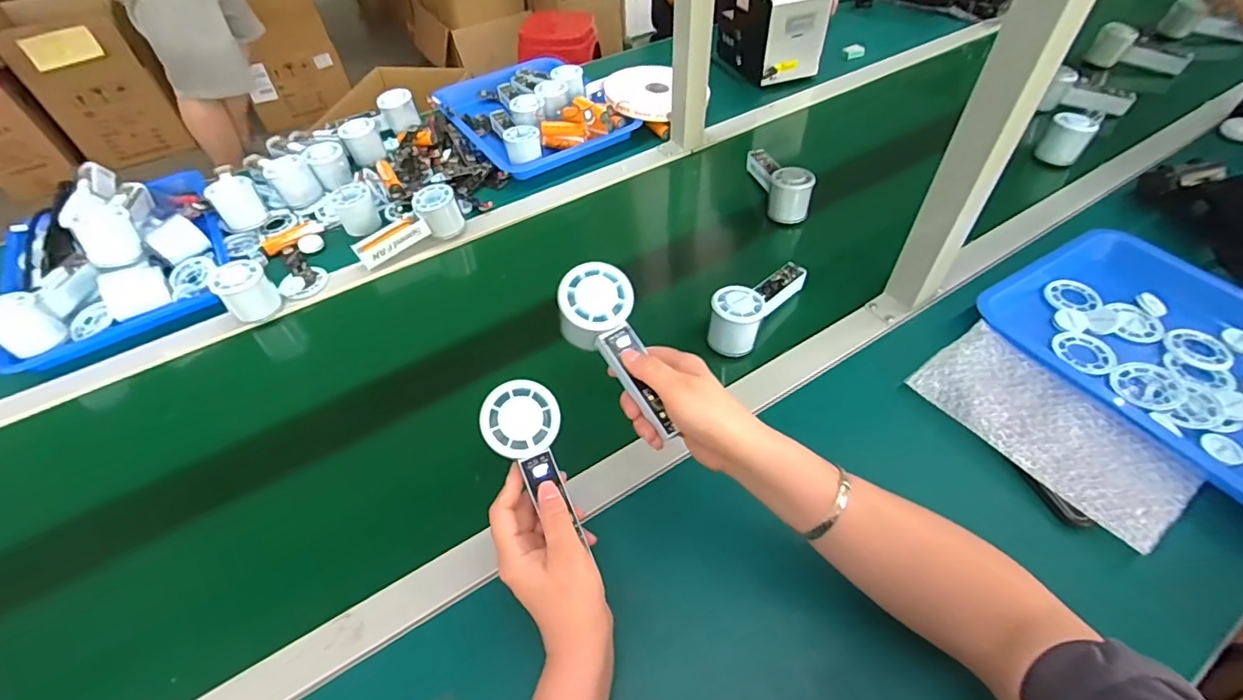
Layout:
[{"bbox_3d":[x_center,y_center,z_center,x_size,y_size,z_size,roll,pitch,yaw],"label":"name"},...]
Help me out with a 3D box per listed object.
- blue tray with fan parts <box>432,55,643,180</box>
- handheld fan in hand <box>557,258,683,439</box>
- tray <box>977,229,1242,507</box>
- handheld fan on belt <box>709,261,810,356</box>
[{"bbox_3d":[-0.161,-0.421,0.931,0.249,0.062,0.318,-29,55,-21],"label":"blue tray with fan parts"},{"bbox_3d":[-0.007,0.003,0.439,0.061,0.053,0.144,-25,87,-18],"label":"handheld fan in hand"},{"bbox_3d":[0.596,0.007,0.567,0.281,0.044,0.345,-28,54,-20],"label":"tray"},{"bbox_3d":[0.157,-0.057,0.616,0.052,0.060,0.147,34,59,27],"label":"handheld fan on belt"}]

